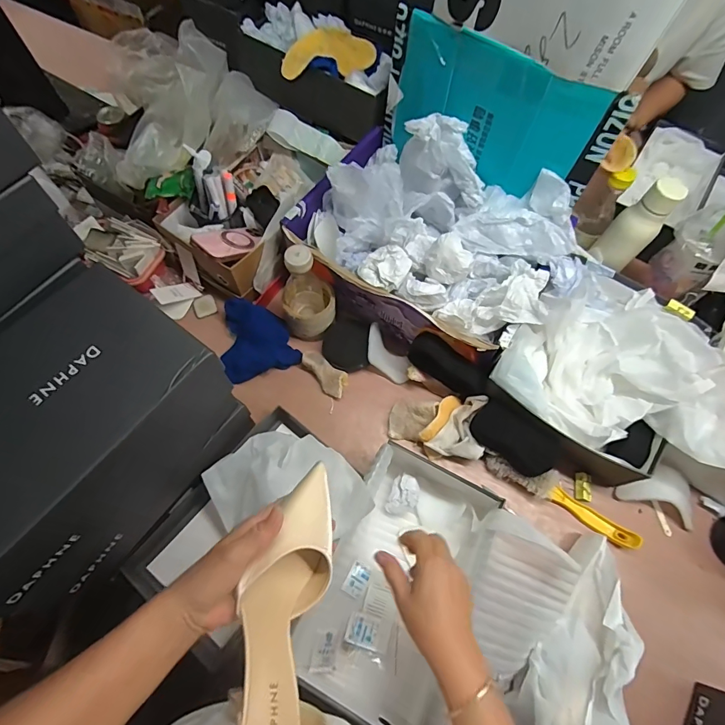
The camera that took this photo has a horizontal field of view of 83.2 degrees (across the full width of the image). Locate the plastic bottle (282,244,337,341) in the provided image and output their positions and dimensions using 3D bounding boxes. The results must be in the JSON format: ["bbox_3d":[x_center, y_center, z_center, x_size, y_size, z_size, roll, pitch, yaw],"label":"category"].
[{"bbox_3d":[-0.090,-0.109,0.664,0.087,0.176,0.067,-6,66,-5],"label":"plastic bottle"}]

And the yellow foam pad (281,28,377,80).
[{"bbox_3d":[-0.063,-0.565,0.751,0.184,0.042,0.087,-16,67,-9],"label":"yellow foam pad"}]

